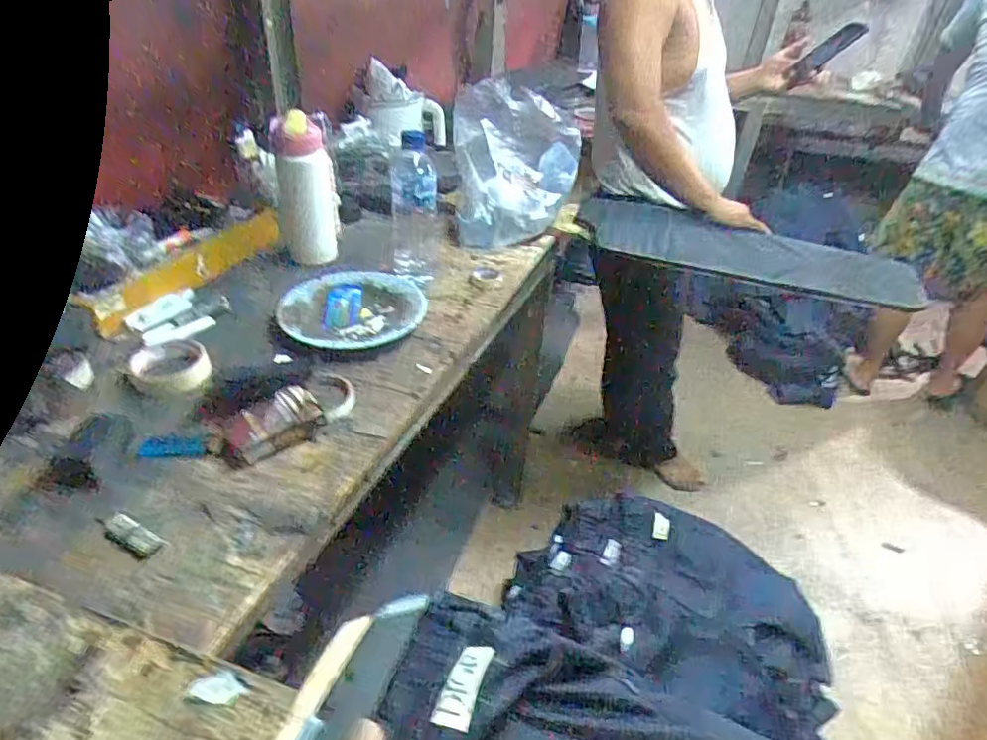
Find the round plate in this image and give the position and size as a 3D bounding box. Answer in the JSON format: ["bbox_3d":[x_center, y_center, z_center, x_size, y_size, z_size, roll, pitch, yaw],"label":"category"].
[{"bbox_3d":[-0.189,-0.083,0.809,0.192,0.026,0.170,-5,37,-14],"label":"round plate"}]

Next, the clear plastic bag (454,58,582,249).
[{"bbox_3d":[0.036,-0.359,1.031,0.220,0.266,0.151,-7,38,-17],"label":"clear plastic bag"}]

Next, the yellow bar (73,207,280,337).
[{"bbox_3d":[-0.434,-0.156,0.864,0.051,0.033,0.337,17,38,15],"label":"yellow bar"}]

